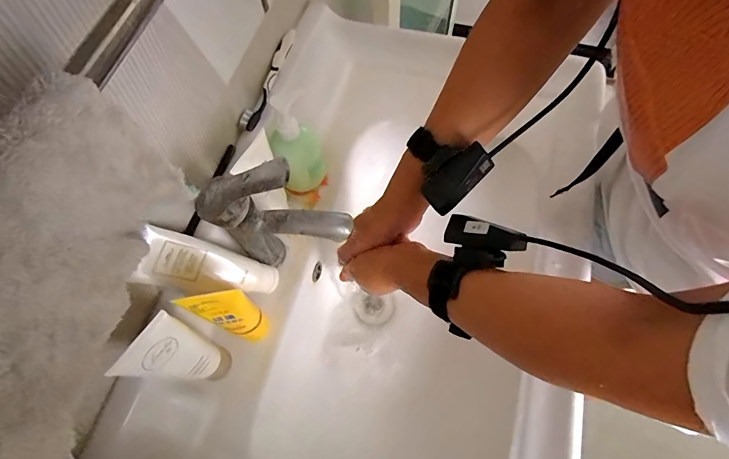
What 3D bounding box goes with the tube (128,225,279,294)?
[{"bbox_3d":[-0.162,0.043,0.424,0.029,0.156,0.047,-22,59,38],"label":"tube"}]

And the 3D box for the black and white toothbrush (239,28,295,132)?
[{"bbox_3d":[-0.132,-0.211,0.547,0.020,0.023,0.182,14,67,8],"label":"black and white toothbrush"}]

